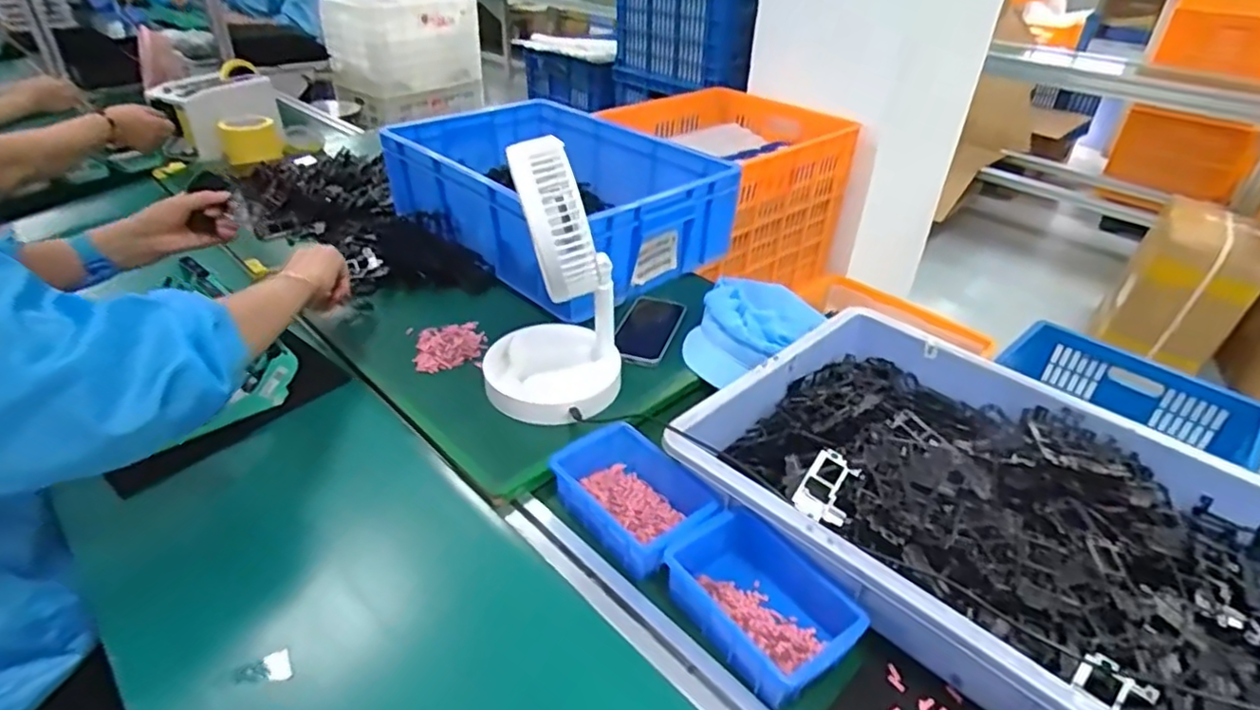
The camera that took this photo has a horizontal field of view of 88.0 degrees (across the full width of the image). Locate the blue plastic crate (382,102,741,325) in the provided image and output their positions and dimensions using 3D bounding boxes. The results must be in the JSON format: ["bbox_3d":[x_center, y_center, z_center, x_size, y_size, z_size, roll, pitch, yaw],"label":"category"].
[{"bbox_3d":[-0.102,-0.256,1.026,0.469,0.156,0.360,29,43,34],"label":"blue plastic crate"}]

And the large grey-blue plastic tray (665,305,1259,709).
[{"bbox_3d":[0.352,0.154,0.587,0.551,0.080,0.359,30,44,35],"label":"large grey-blue plastic tray"}]

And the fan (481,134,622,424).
[{"bbox_3d":[-0.090,-0.080,0.707,0.155,0.291,0.157,-3,35,-6],"label":"fan"}]

